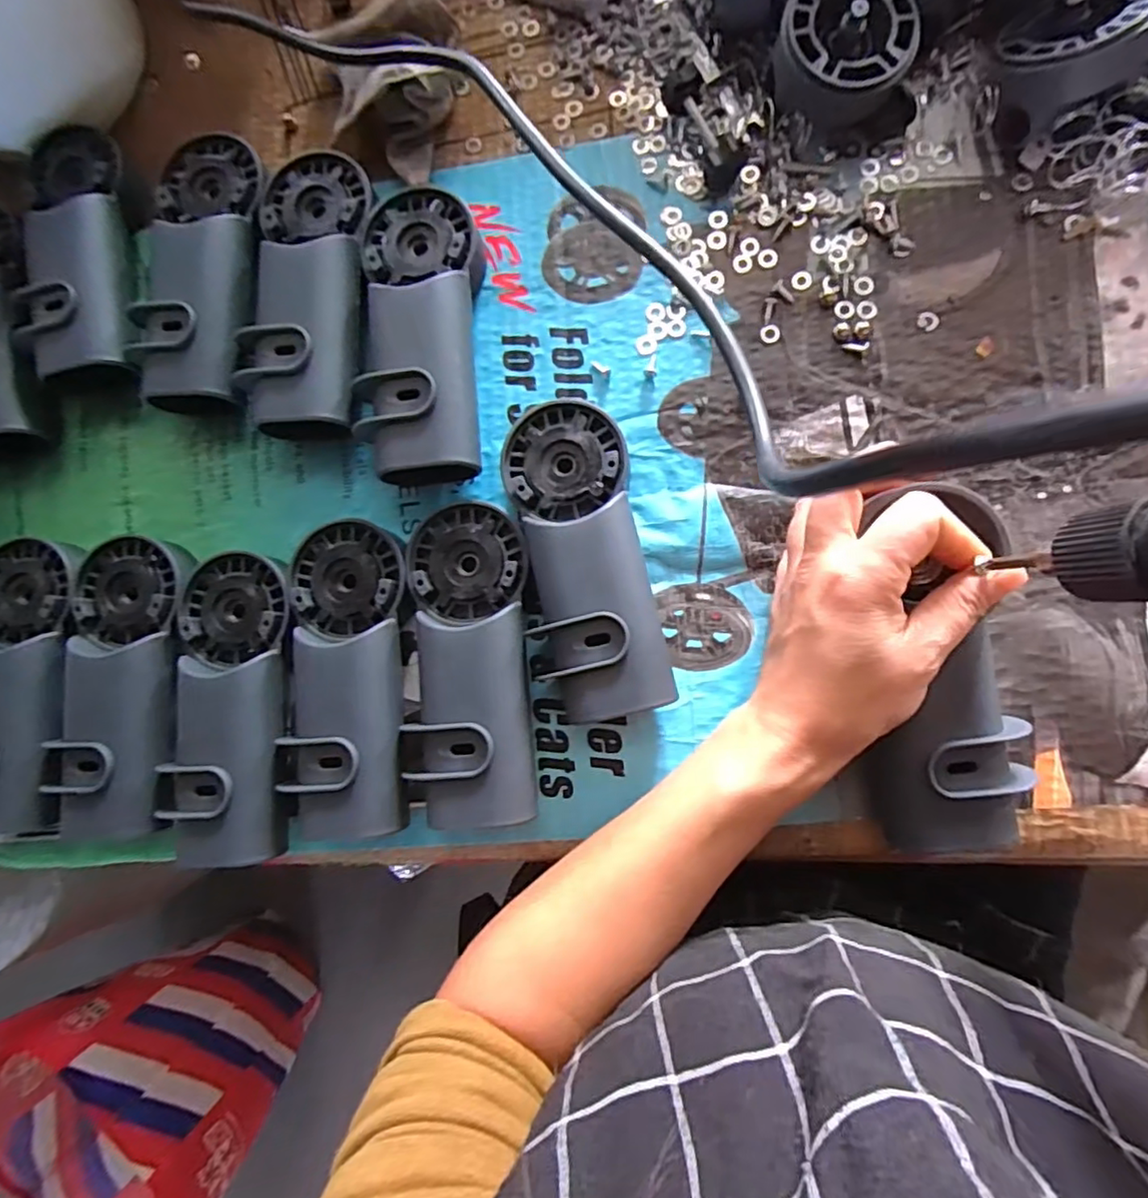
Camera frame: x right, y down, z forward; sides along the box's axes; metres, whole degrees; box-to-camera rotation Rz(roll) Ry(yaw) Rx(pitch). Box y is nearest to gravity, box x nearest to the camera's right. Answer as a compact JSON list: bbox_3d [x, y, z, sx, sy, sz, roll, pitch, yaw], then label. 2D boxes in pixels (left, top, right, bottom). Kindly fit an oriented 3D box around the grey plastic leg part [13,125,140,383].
[{"bbox_3d":[-0.289,-0.202,0.362,0.061,0.030,0.157,-14,86,6],"label":"grey plastic leg part"}]

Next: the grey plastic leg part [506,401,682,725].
[{"bbox_3d":[0.006,-0.022,0.315,0.068,0.042,0.161,-11,85,7],"label":"grey plastic leg part"}]

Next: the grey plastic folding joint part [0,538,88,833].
[{"bbox_3d":[-0.316,0.047,0.352,0.080,0.045,0.161,-9,85,7],"label":"grey plastic folding joint part"}]

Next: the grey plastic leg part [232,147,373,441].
[{"bbox_3d":[-0.148,-0.172,0.343,0.070,0.040,0.162,2,87,8],"label":"grey plastic leg part"}]

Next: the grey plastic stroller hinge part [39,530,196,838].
[{"bbox_3d":[-0.248,0.047,0.341,0.074,0.038,0.162,-4,86,7],"label":"grey plastic stroller hinge part"}]

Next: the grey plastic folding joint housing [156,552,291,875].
[{"bbox_3d":[-0.180,0.056,0.332,0.064,0.034,0.160,-5,87,7],"label":"grey plastic folding joint housing"}]

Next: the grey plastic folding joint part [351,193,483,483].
[{"bbox_3d":[-0.086,-0.144,0.334,0.066,0.043,0.163,-2,86,7],"label":"grey plastic folding joint part"}]

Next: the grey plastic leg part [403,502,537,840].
[{"bbox_3d":[-0.054,0.031,0.317,0.064,0.039,0.162,-4,86,7],"label":"grey plastic leg part"}]

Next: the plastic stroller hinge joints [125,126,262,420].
[{"bbox_3d":[-0.212,-0.188,0.350,0.070,0.042,0.161,0,87,8],"label":"plastic stroller hinge joints"}]

